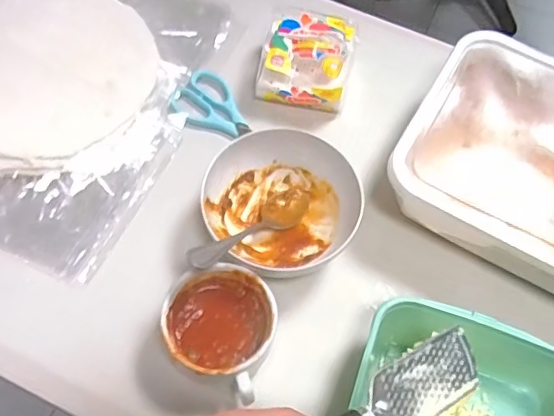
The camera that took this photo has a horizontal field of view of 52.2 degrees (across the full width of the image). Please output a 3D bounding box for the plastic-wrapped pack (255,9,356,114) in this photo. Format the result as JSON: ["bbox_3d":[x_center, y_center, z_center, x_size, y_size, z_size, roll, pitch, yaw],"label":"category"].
[{"bbox_3d":[0.036,-0.175,0.677,0.109,0.066,0.101,12,62,3],"label":"plastic-wrapped pack"}]

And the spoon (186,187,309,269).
[{"bbox_3d":[-0.023,0.020,0.556,0.039,0.028,0.171,37,35,15],"label":"spoon"}]

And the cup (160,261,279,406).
[{"bbox_3d":[-0.052,0.110,0.528,0.103,0.055,0.101,1,62,-3],"label":"cup"}]

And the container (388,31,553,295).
[{"bbox_3d":[0.290,-0.030,0.603,0.303,0.079,0.260,31,65,13],"label":"container"}]

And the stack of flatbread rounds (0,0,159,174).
[{"bbox_3d":[-0.272,-0.161,0.666,0.255,0.032,0.246,-37,70,-20],"label":"stack of flatbread rounds"}]

